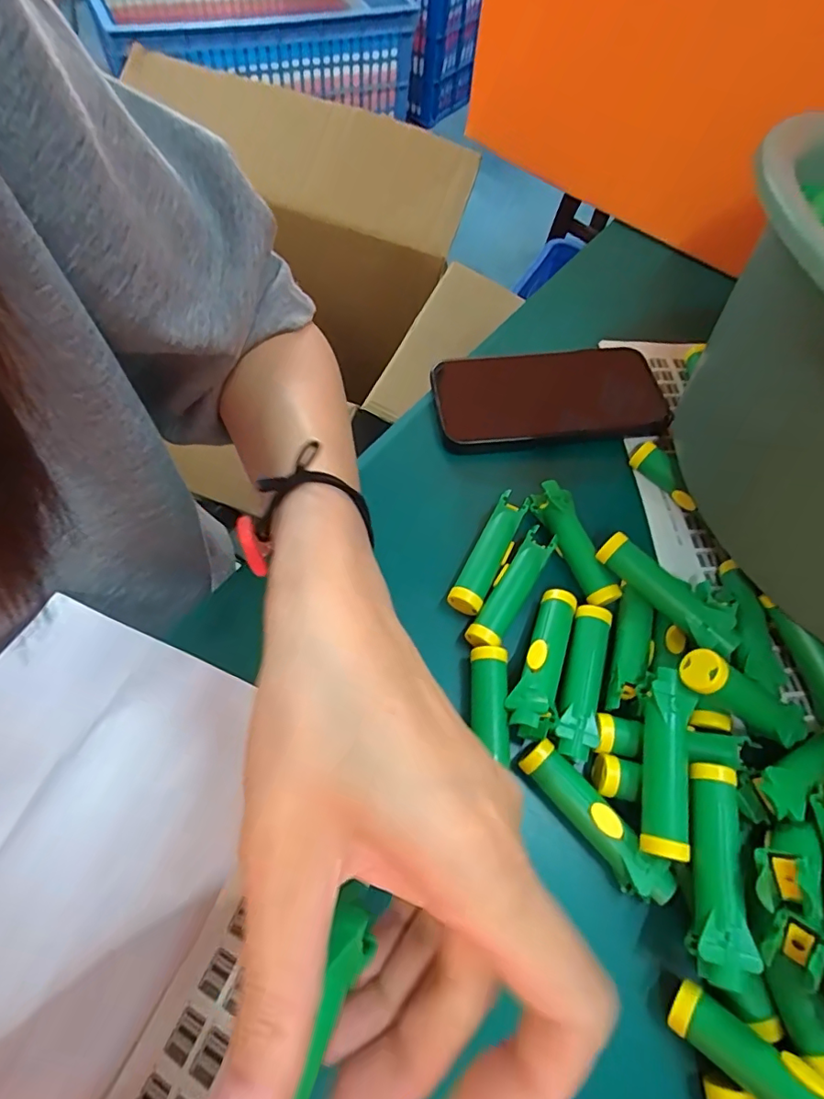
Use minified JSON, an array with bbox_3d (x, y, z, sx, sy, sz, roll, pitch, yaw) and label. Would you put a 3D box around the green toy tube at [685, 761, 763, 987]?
[{"bbox_3d":[0.128,0.136,0.222,0.020,0.019,0.079,9,62,0],"label":"green toy tube"}]

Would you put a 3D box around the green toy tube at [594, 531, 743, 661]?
[{"bbox_3d":[0.139,0.023,0.281,0.023,0.022,0.080,-35,70,-20],"label":"green toy tube"}]

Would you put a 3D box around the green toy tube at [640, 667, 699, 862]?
[{"bbox_3d":[0.117,0.099,0.240,0.018,0.025,0.078,14,63,2],"label":"green toy tube"}]

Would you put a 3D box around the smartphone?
[{"bbox_3d":[0.100,-0.111,0.375,0.166,0.017,0.079,-7,64,-8],"label":"smartphone"}]

